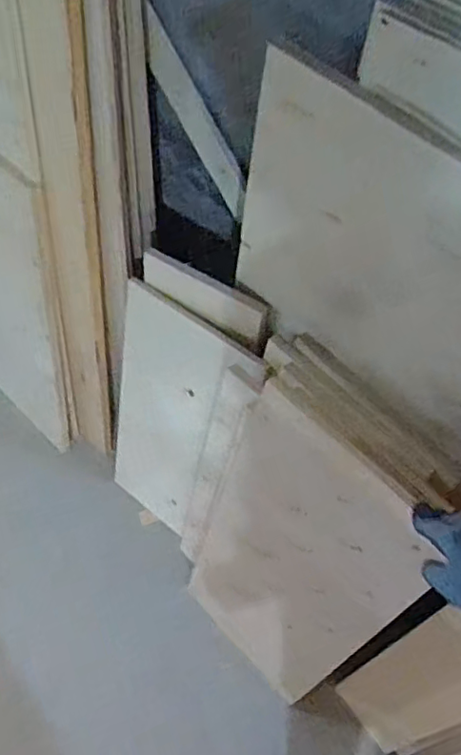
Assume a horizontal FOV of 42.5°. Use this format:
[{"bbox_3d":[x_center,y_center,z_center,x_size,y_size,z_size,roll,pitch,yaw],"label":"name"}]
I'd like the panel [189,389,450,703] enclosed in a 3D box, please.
[{"bbox_3d":[0.088,0.303,0.914,0.289,0.654,0.021,38,51,21],"label":"panel"}]

